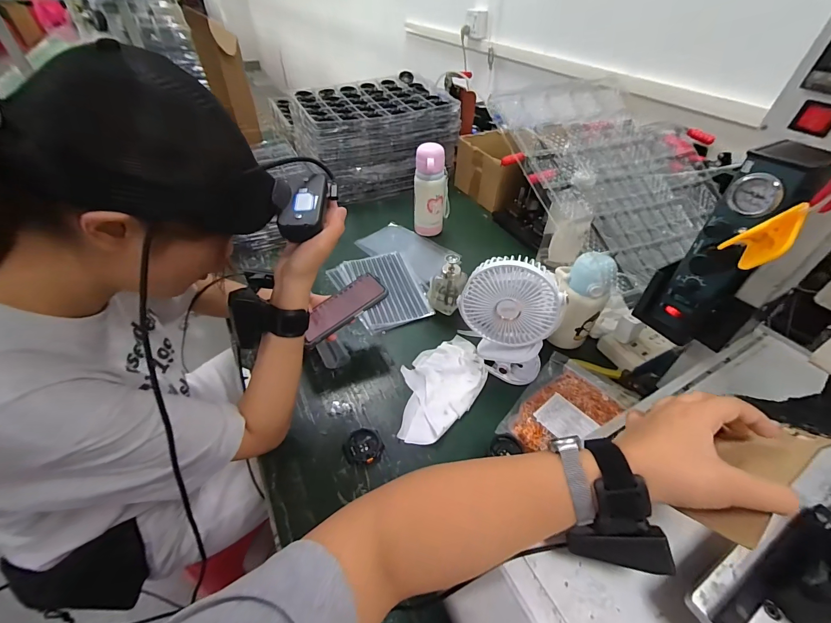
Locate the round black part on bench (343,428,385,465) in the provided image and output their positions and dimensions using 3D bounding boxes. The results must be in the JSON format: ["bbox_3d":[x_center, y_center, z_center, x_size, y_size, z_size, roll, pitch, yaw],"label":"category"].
[{"bbox_3d":[-0.074,0.193,0.505,0.055,0.007,0.050,3,44,0],"label":"round black part on bench"}]

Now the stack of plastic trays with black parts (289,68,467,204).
[{"bbox_3d":[-0.129,-0.538,1.087,0.432,0.236,0.290,-21,49,-22],"label":"stack of plastic trays with black parts"}]

